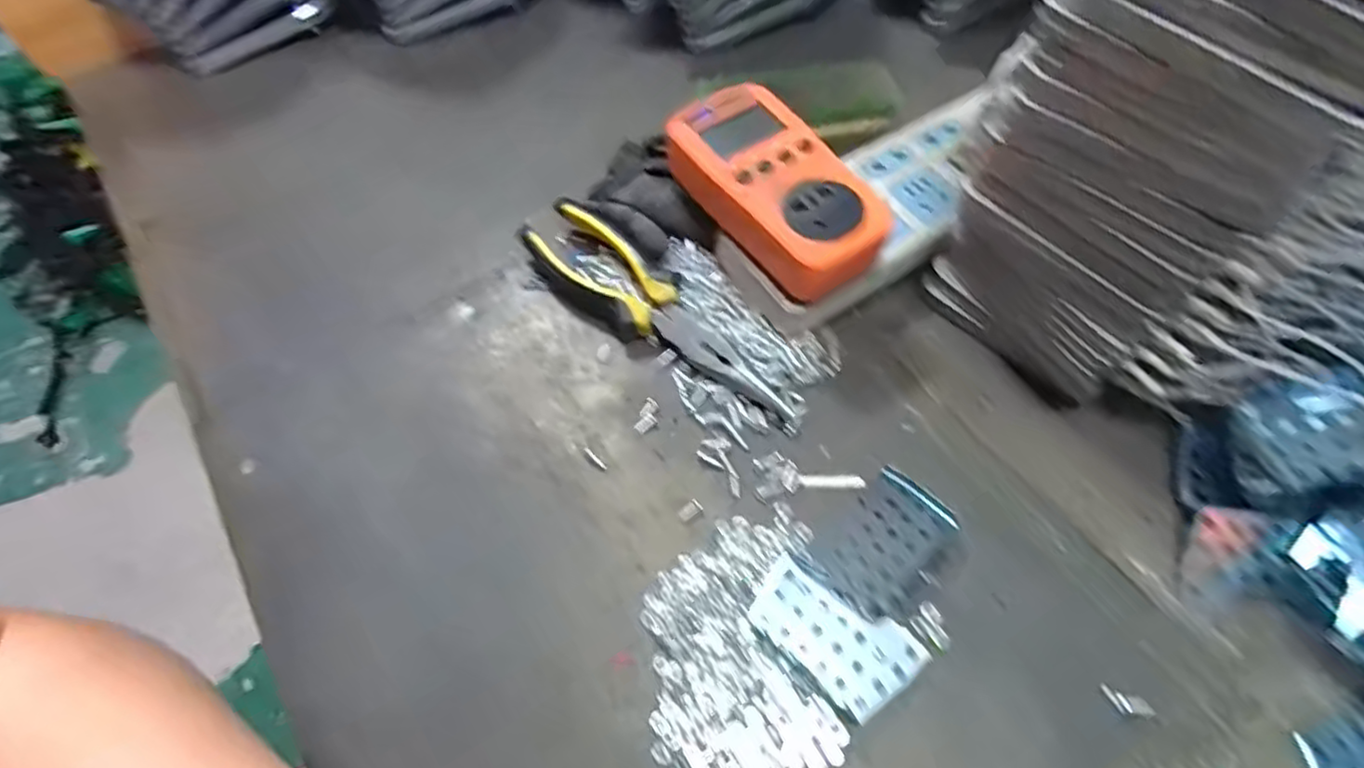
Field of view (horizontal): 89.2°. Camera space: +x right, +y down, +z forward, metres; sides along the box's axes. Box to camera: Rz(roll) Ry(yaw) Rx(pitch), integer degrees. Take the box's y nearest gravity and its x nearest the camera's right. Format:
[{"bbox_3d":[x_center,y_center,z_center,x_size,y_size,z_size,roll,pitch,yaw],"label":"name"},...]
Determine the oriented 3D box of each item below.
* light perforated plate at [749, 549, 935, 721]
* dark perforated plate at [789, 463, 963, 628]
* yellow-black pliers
[{"bbox_3d":[0.066,0.110,0.305,0.071,0.010,0.042,38,68,22],"label":"light perforated plate"},{"bbox_3d":[0.093,0.072,0.324,0.070,0.018,0.043,-40,65,-19],"label":"dark perforated plate"},{"bbox_3d":[-0.024,-0.042,0.387,0.051,0.030,0.185,-35,64,-17],"label":"yellow-black pliers"}]

